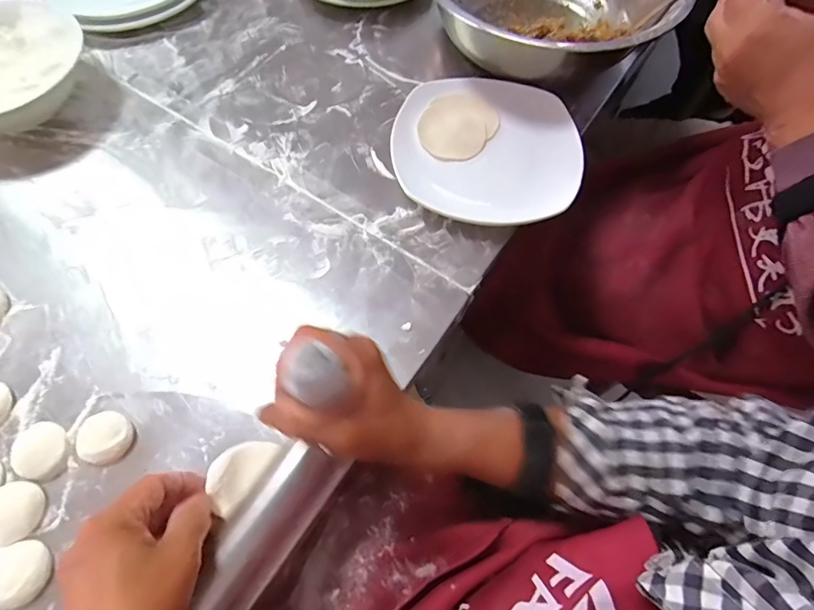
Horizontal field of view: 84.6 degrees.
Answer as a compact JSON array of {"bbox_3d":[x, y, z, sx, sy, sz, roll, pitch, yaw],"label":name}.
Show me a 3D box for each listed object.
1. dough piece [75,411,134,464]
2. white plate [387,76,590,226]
[{"bbox_3d":[-0.217,0.094,0.320,0.038,0.012,0.035,1,64,-1],"label":"dough piece"},{"bbox_3d":[0.079,-0.157,0.446,0.179,0.021,0.178,1,64,-1],"label":"white plate"}]

